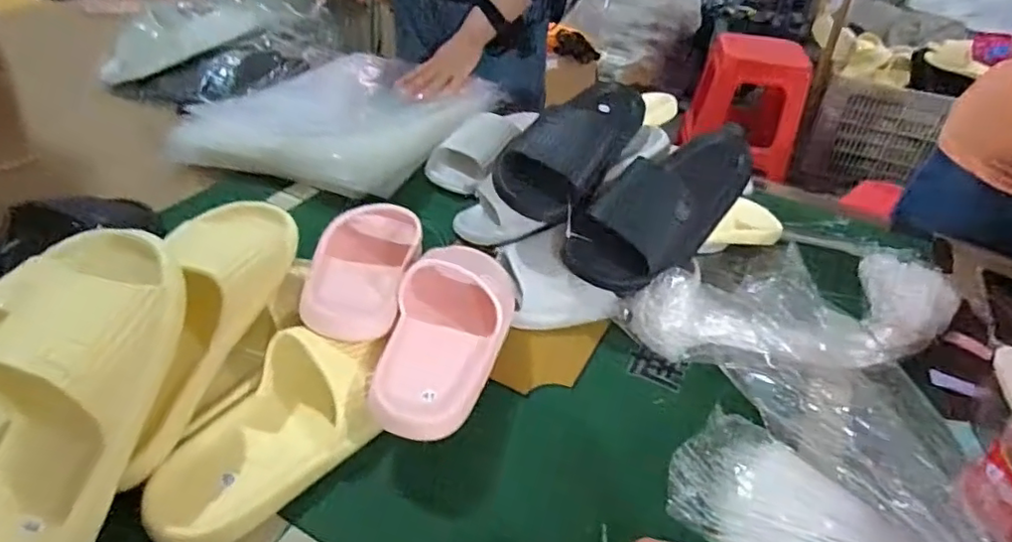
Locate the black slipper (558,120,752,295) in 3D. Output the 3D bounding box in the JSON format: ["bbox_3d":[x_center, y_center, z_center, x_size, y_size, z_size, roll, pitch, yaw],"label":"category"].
[{"bbox_3d":[0.181,-0.077,0.640,0.257,0.083,0.098,-37,53,-22],"label":"black slipper"}]

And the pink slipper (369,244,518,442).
[{"bbox_3d":[-0.047,0.049,0.536,0.110,0.057,0.222,14,40,-6],"label":"pink slipper"}]

